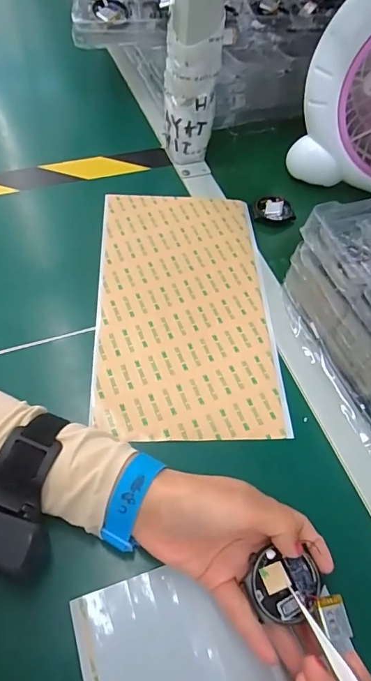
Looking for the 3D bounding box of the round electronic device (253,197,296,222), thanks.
[{"bbox_3d":[0.107,-0.158,0.523,0.048,0.011,0.033,7,57,1],"label":"round electronic device"}]

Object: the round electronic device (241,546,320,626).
[{"bbox_3d":[0.061,0.154,0.272,0.044,0.014,0.040,1,57,-2],"label":"round electronic device"}]

